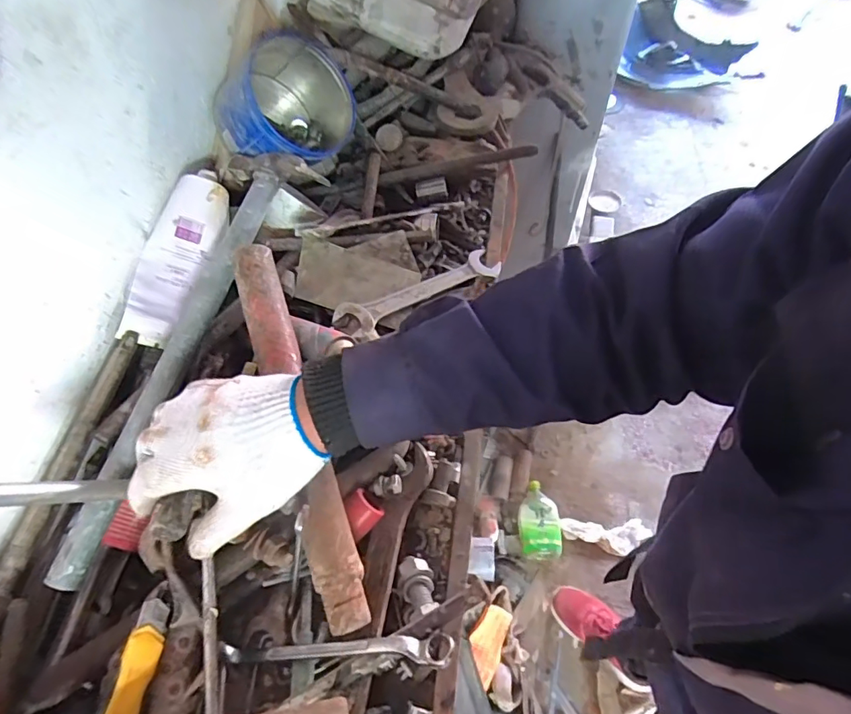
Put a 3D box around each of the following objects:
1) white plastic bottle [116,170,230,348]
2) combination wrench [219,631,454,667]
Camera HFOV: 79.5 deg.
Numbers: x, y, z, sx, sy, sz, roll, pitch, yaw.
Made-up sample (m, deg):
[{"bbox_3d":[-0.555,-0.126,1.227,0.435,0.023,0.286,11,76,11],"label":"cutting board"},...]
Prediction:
[{"bbox_3d":[-0.255,-0.104,0.525,0.048,0.034,0.189,15,74,6],"label":"white plastic bottle"},{"bbox_3d":[-0.077,0.234,0.406,0.197,0.018,0.021,-9,57,13],"label":"combination wrench"}]

